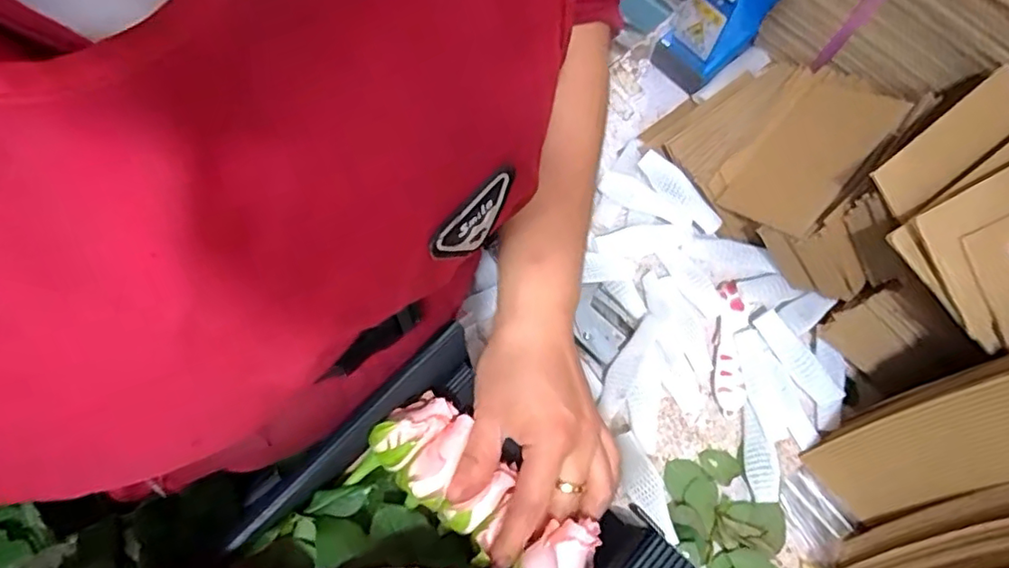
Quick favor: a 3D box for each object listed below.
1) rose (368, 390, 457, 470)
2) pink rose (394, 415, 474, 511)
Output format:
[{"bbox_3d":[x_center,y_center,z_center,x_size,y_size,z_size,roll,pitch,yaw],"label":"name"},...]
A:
[{"bbox_3d":[-0.054,0.083,0.343,0.027,0.032,0.049,42,78,12],"label":"rose"},{"bbox_3d":[-0.037,0.099,0.338,0.028,0.022,0.053,31,69,9],"label":"pink rose"}]

